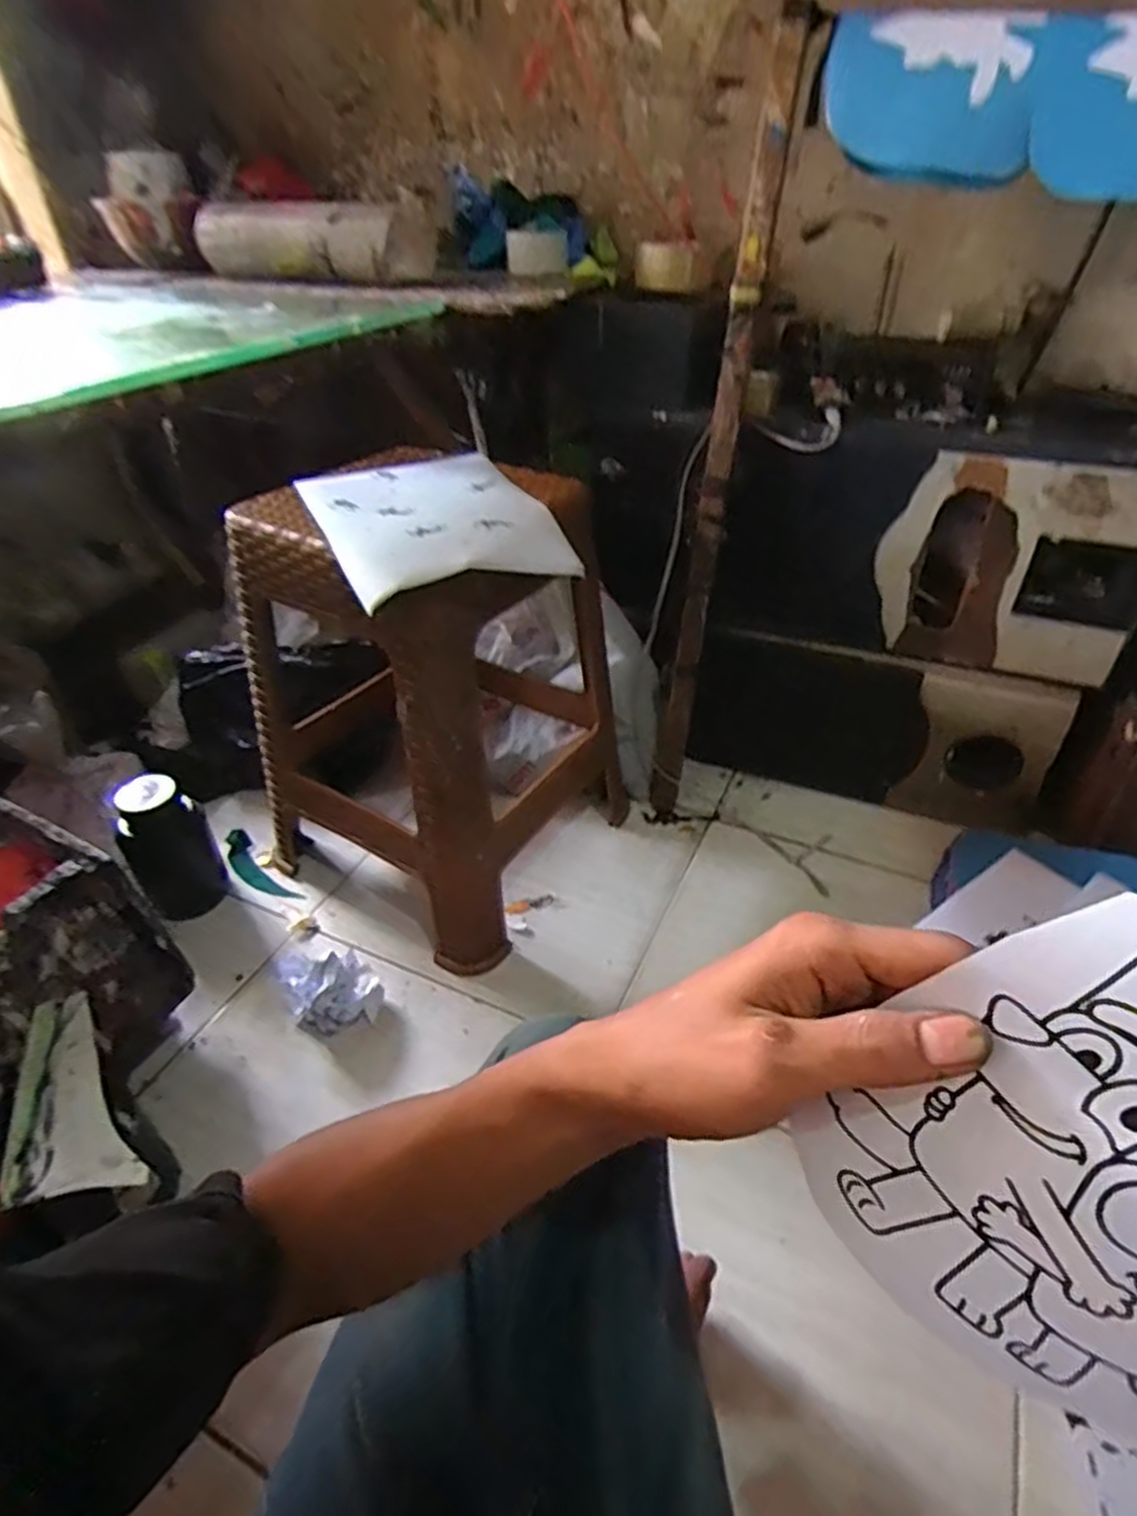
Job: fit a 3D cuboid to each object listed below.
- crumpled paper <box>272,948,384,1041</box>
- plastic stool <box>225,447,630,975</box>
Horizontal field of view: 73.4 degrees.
[{"bbox_3d":[-0.261,0.252,0.841,0.097,0.071,0.078,-14,39,-15],"label":"crumpled paper"},{"bbox_3d":[-0.170,-0.065,0.902,0.348,0.473,0.319,20,43,26],"label":"plastic stool"}]

